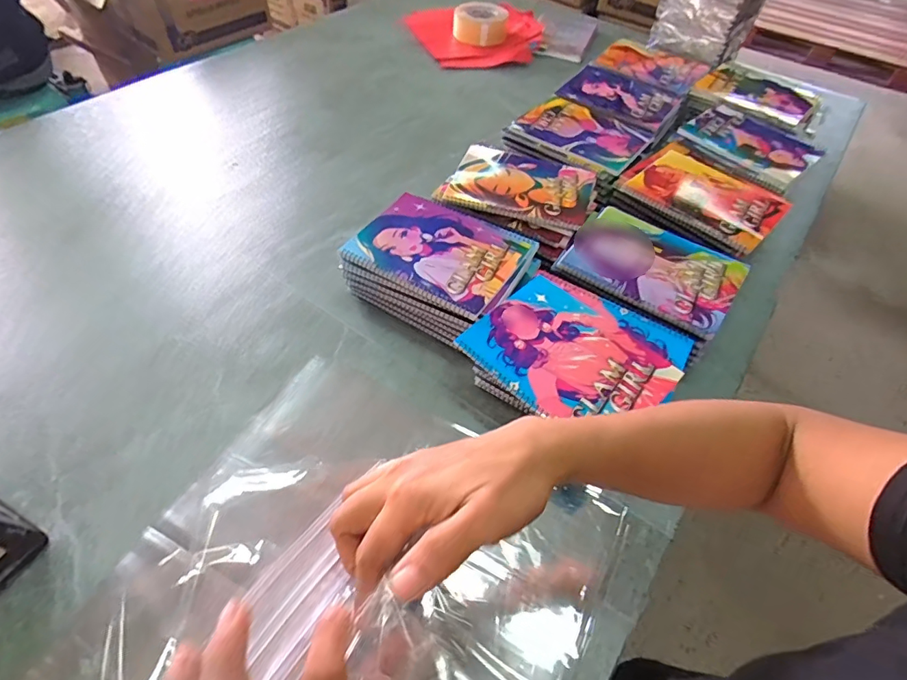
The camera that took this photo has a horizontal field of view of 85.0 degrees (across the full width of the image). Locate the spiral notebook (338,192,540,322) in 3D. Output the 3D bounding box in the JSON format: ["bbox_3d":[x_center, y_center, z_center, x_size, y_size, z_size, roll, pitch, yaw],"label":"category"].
[{"bbox_3d":[-0.013,-0.113,0.614,0.197,0.013,0.156,26,54,16],"label":"spiral notebook"}]

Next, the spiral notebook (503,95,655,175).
[{"bbox_3d":[0.209,-0.340,0.810,0.196,0.024,0.167,31,55,19],"label":"spiral notebook"}]

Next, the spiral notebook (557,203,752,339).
[{"bbox_3d":[0.251,-0.097,0.616,0.194,0.022,0.153,32,61,16],"label":"spiral notebook"}]

